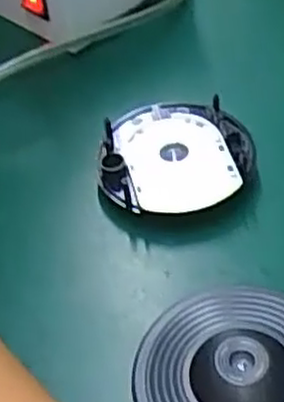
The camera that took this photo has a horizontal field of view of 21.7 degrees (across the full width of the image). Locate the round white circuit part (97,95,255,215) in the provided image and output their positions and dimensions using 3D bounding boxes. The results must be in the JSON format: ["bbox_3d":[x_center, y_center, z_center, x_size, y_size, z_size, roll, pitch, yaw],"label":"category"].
[{"bbox_3d":[0.020,-0.027,0.457,0.091,0.034,0.089,-2,47,2],"label":"round white circuit part"}]

